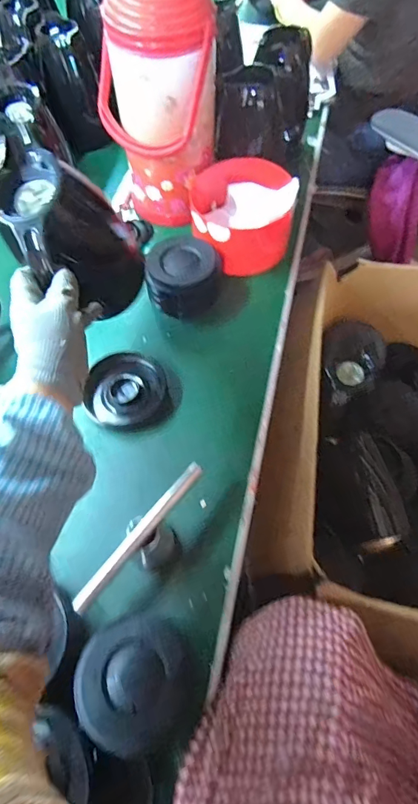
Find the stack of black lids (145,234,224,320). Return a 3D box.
[{"bbox_3d":[-0.041,-0.203,0.720,0.123,0.081,0.112,0,61,1],"label":"stack of black lids"}]

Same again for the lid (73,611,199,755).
[{"bbox_3d":[-0.074,0.289,0.454,0.120,0.016,0.116,8,50,-9],"label":"lid"}]

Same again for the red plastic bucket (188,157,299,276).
[{"bbox_3d":[0.056,-0.325,0.748,0.167,0.100,0.200,-5,61,-2],"label":"red plastic bucket"}]

